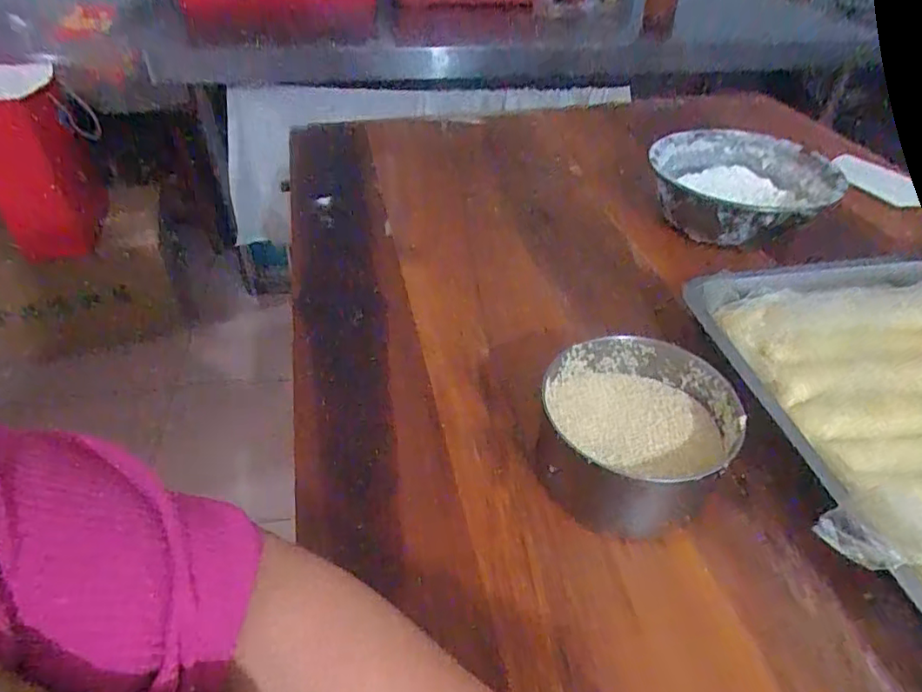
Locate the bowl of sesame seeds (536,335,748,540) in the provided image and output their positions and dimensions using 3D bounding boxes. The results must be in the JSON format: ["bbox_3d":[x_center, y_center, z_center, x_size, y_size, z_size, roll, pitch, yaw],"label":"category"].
[{"bbox_3d":[0.130,0.062,0.437,0.133,0.063,0.138,1,41,-1],"label":"bowl of sesame seeds"}]

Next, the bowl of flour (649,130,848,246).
[{"bbox_3d":[0.347,-0.206,0.735,0.192,0.071,0.194,1,41,-1],"label":"bowl of flour"}]

